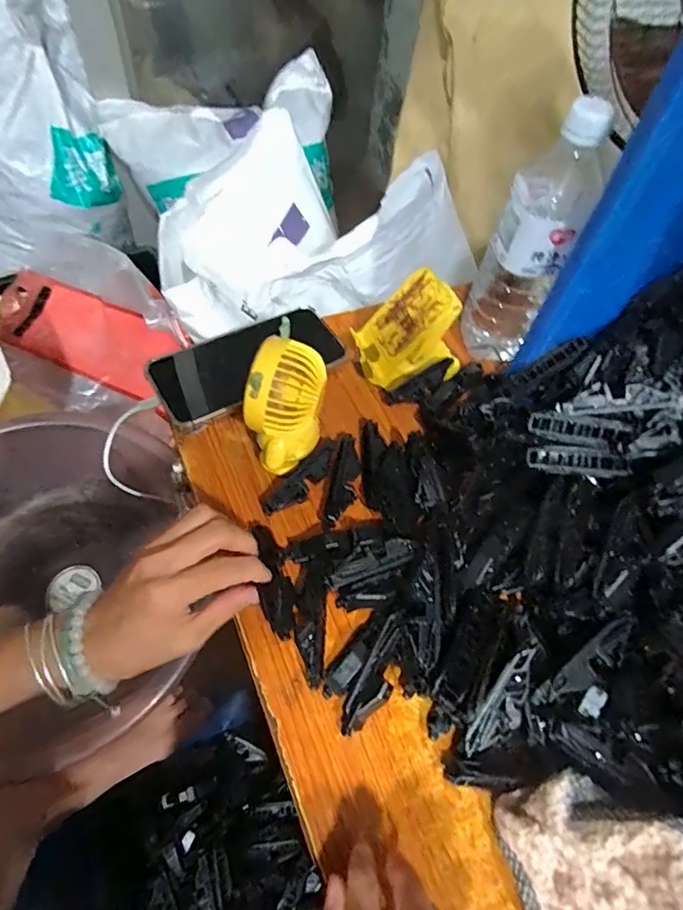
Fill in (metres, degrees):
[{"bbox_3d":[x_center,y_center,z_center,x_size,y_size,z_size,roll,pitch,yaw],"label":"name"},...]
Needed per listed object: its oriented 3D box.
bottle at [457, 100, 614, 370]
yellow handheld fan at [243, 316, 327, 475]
[{"bbox_3d":[0.157,-0.169,0.420,0.067,0.204,0.057,20,59,8],"label":"bottle"},{"bbox_3d":[-0.038,-0.031,0.359,0.042,0.098,0.056,20,59,8],"label":"yellow handheld fan"}]

